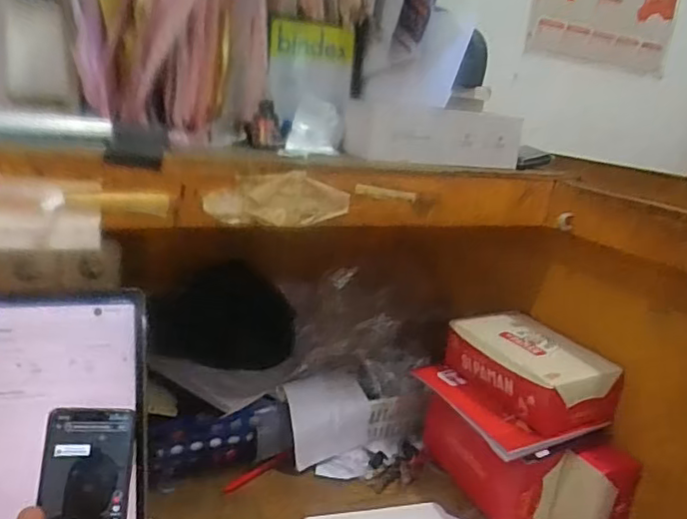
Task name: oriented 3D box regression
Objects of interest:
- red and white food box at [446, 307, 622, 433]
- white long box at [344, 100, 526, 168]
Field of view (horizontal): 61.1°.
[{"bbox_3d":[0.220,0.132,0.704,0.110,0.073,0.184,-4,18,-32],"label":"red and white food box"},{"bbox_3d":[0.102,-0.138,0.676,0.192,0.070,0.090,0,16,-21],"label":"white long box"}]

